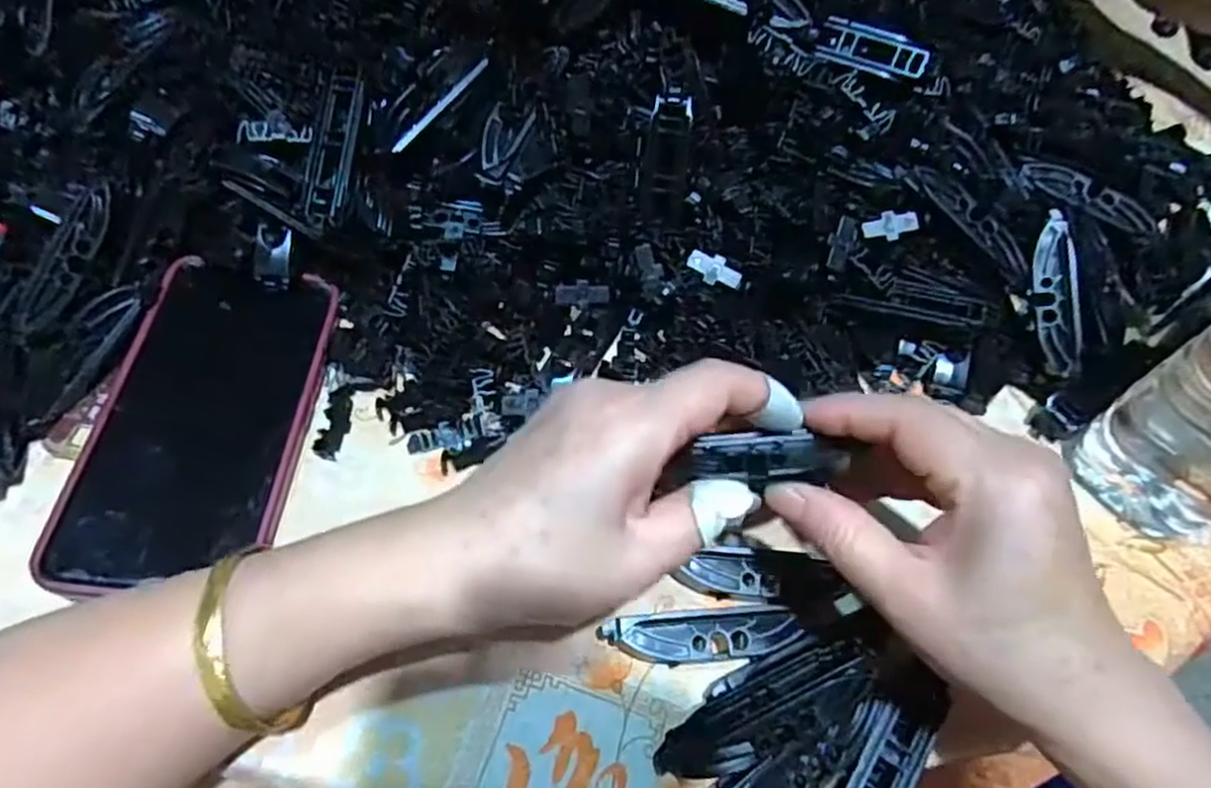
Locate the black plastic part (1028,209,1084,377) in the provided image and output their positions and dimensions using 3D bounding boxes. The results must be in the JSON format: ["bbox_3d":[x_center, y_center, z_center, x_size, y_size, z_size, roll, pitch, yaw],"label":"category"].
[{"bbox_3d":[0.212,-0.047,0.340,0.019,0.010,0.075,-3,88,-5],"label":"black plastic part"}]

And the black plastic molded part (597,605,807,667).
[{"bbox_3d":[0.038,0.092,0.275,0.077,0.014,0.017,-2,57,-4],"label":"black plastic molded part"}]

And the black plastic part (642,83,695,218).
[{"bbox_3d":[0.029,-0.109,0.334,0.020,0.056,0.008,6,26,1],"label":"black plastic part"}]

